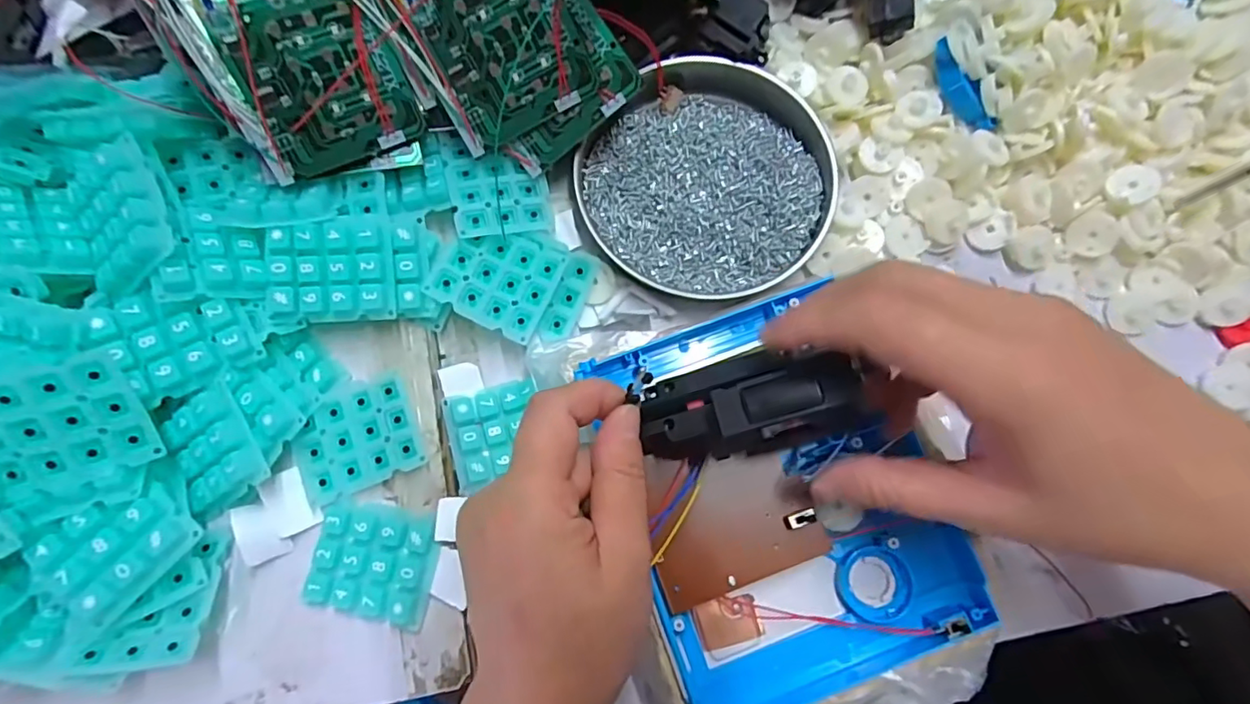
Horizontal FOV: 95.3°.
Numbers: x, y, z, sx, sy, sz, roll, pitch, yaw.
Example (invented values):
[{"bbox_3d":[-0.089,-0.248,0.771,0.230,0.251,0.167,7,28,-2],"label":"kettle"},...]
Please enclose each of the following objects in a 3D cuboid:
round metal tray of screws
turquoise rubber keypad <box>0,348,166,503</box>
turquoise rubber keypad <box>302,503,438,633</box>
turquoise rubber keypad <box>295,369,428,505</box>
[{"bbox_3d":[0.046,-0.094,0.311,0.131,0.020,0.128,0,79,0],"label":"round metal tray of screws"},{"bbox_3d":[-0.228,0.028,0.229,0.057,0.013,0.049,-17,115,-20],"label":"turquoise rubber keypad"},{"bbox_3d":[-0.116,0.097,0.262,0.056,0.011,0.049,12,79,2],"label":"turquoise rubber keypad"},{"bbox_3d":[-0.130,0.042,0.278,0.057,0.010,0.048,-23,80,-4],"label":"turquoise rubber keypad"}]

